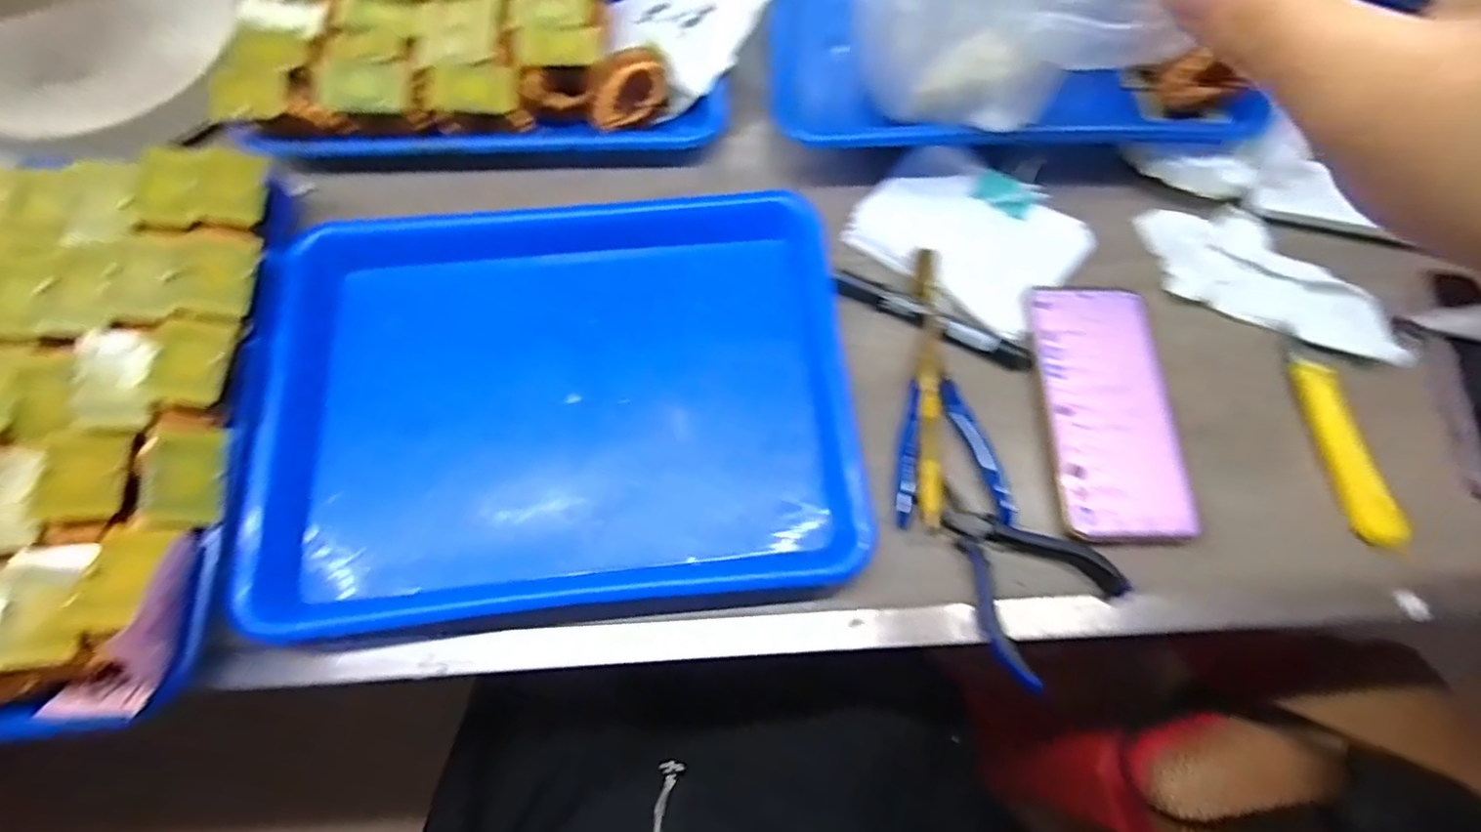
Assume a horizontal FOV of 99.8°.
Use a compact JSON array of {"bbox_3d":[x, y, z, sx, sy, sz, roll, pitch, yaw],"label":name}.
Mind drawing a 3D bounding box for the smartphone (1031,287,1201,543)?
[{"bbox_3d":[0.226,-0.006,0.386,0.077,0.010,0.163,2,70,-2],"label":"smartphone"}]

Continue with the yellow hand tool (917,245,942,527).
[{"bbox_3d":[0.115,-0.020,0.381,0.014,0.015,0.176,6,70,0],"label":"yellow hand tool"}]

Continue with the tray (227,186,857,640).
[{"bbox_3d":[-0.103,-0.009,0.381,0.336,0.040,0.259,-6,70,-4],"label":"tray"}]

